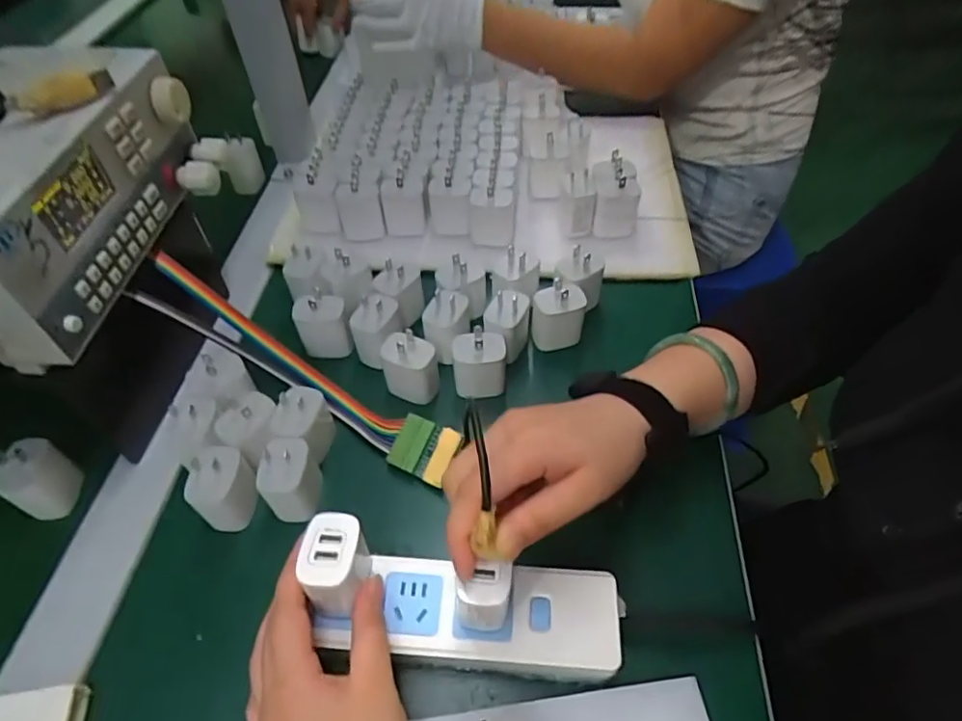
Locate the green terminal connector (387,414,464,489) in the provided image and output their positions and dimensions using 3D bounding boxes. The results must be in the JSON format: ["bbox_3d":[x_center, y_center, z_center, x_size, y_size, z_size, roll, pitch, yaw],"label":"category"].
[{"bbox_3d":[-0.041,0.065,0.417,0.047,0.013,0.042,20,77,22],"label":"green terminal connector"}]

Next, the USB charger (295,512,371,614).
[{"bbox_3d":[-0.081,0.117,0.323,0.029,0.049,0.042,1,51,3],"label":"USB charger"}]

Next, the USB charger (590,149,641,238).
[{"bbox_3d":[0.129,-0.160,0.559,0.048,0.061,0.055,4,52,4],"label":"USB charger"}]

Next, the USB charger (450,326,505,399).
[{"bbox_3d":[-0.001,0.003,0.448,0.040,0.059,0.028,-6,51,-3],"label":"USB charger"}]

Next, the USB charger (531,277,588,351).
[{"bbox_3d":[0.063,-0.036,0.476,0.043,0.060,0.025,-17,52,-11],"label":"USB charger"}]

